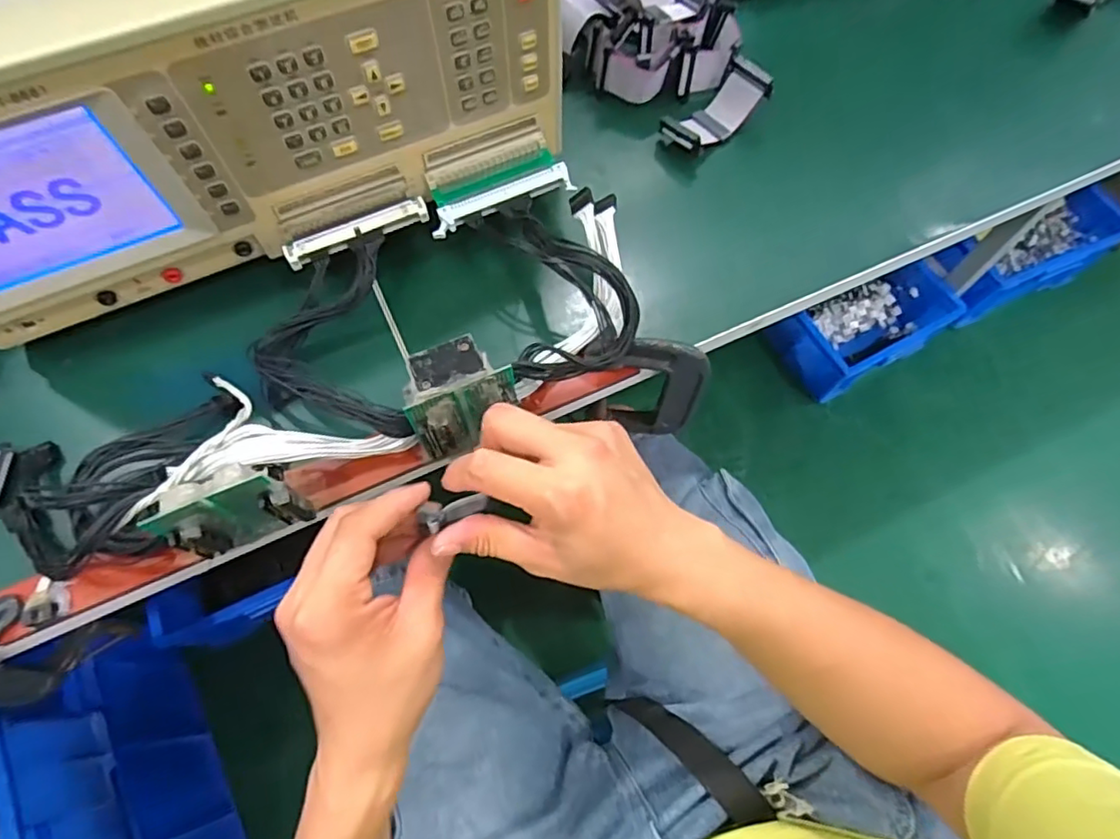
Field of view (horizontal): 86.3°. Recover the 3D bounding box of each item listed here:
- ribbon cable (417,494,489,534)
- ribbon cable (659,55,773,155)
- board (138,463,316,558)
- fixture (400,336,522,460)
[{"bbox_3d":[-0.058,0.051,0.325,0.037,0.013,0.012,-13,66,-25],"label":"ribbon cable"},{"bbox_3d":[0.131,-0.257,0.495,0.094,0.034,0.042,-38,72,-15],"label":"ribbon cable"},{"bbox_3d":[-0.178,0.050,0.336,0.064,0.076,0.029,-20,69,-9],"label":"board"},{"bbox_3d":[-0.058,-0.013,0.352,0.061,0.057,0.042,-18,68,-8],"label":"fixture"}]

